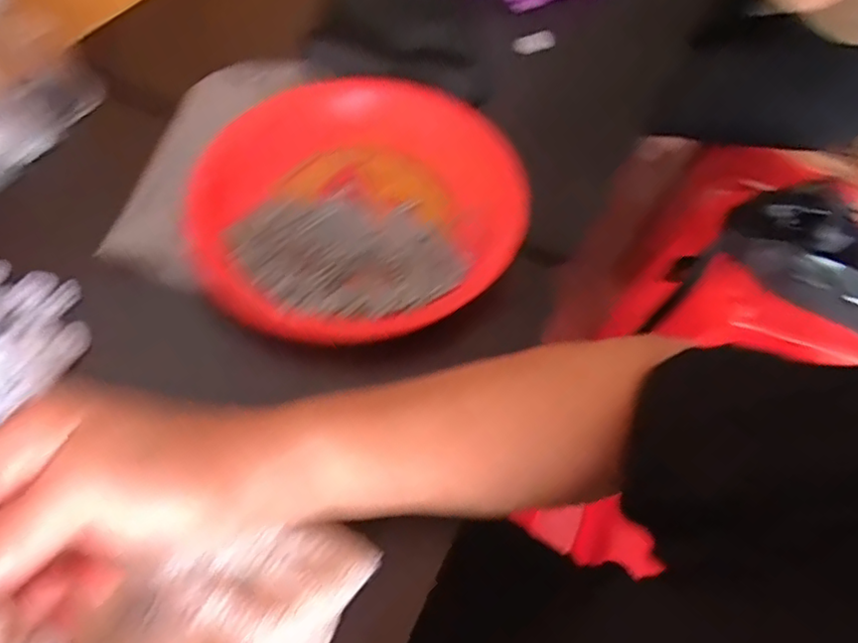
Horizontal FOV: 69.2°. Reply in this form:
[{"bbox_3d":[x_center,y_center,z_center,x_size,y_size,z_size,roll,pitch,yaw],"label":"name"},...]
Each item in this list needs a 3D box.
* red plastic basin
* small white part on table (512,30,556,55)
[{"bbox_3d":[-0.047,-0.080,0.434,0.227,0.057,0.210,-21,59,-18],"label":"red plastic basin"},{"bbox_3d":[0.101,-0.271,0.605,0.045,0.018,0.009,3,47,38],"label":"small white part on table"}]

